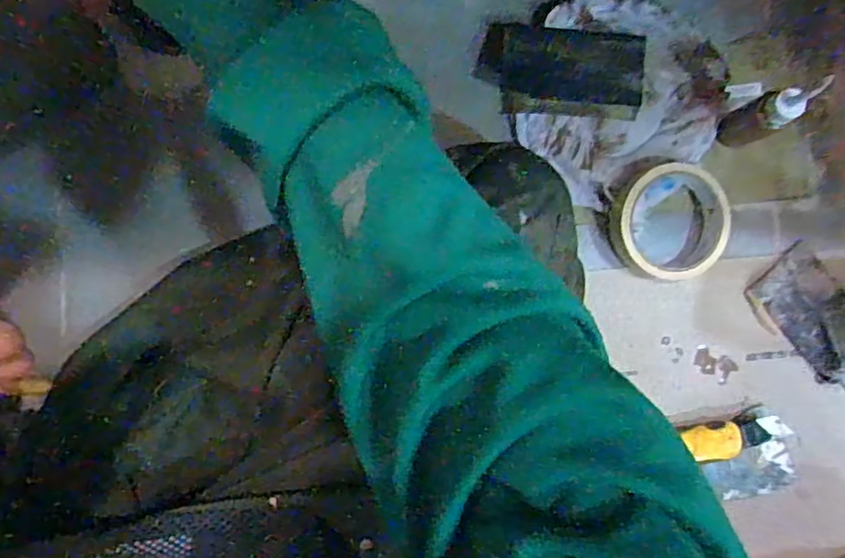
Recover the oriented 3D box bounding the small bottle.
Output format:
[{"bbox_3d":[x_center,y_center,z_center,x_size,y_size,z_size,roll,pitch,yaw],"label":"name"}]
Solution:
[{"bbox_3d":[0.267,-0.128,0.492,0.035,0.109,0.028,-27,91,-4],"label":"small bottle"}]

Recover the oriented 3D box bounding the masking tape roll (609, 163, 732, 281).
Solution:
[{"bbox_3d":[0.202,-0.048,0.536,0.091,0.028,0.092,0,89,-4],"label":"masking tape roll"}]

